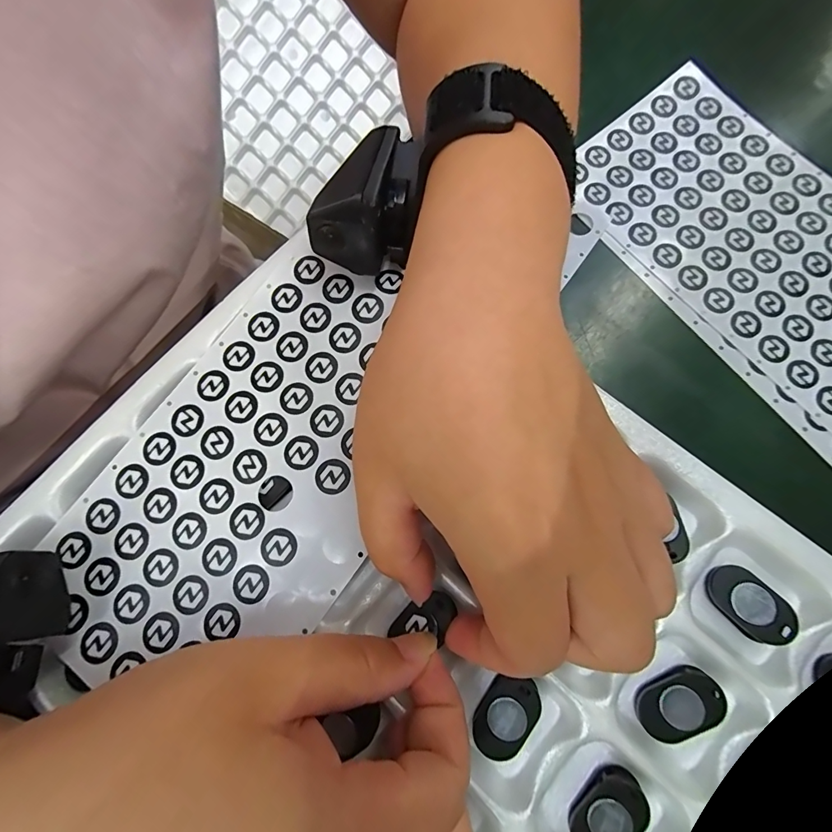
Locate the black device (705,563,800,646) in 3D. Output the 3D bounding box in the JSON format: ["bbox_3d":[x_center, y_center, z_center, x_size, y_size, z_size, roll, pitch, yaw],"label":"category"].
[{"bbox_3d":[0.121,0.069,0.154,0.019,0.007,0.028,-45,64,-4],"label":"black device"}]

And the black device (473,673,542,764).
[{"bbox_3d":[0.032,0.106,0.148,0.018,0.005,0.028,29,79,11],"label":"black device"}]

